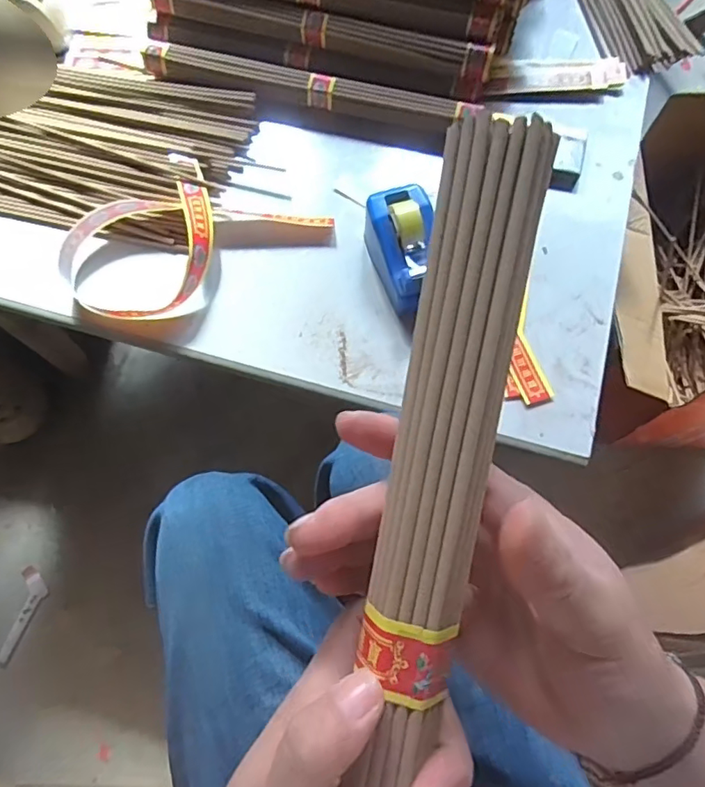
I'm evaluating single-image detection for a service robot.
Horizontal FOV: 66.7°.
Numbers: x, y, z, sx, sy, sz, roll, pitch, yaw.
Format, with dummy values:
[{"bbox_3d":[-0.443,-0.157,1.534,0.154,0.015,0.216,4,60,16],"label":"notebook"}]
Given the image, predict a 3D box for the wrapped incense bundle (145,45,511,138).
[{"bbox_3d":[-0.032,-0.301,0.537,0.359,0.027,0.036,12,71,5],"label":"wrapped incense bundle"}]

